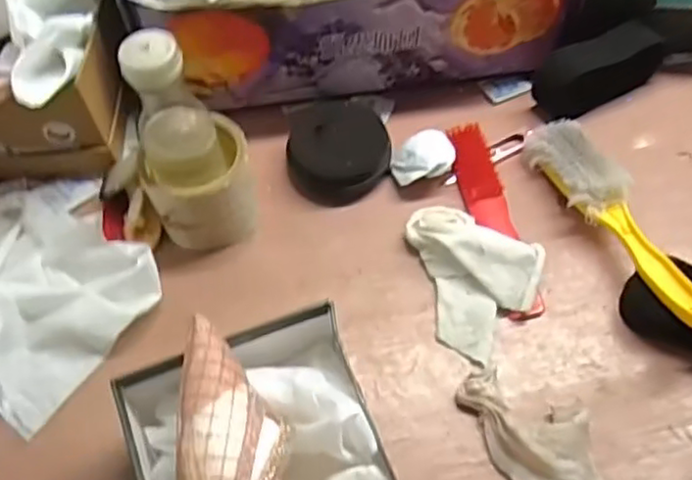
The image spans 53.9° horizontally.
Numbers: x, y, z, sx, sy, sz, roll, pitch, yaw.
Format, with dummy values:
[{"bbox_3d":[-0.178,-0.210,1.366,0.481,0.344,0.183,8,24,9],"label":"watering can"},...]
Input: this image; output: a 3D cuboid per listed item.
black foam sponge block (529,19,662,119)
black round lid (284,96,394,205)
[{"bbox_3d":[0.238,-0.164,0.645,0.125,0.062,0.046,-27,62,-14],"label":"black foam sponge block"},{"bbox_3d":[-0.006,-0.083,0.626,0.096,0.042,0.097,-1,59,1],"label":"black round lid"}]

